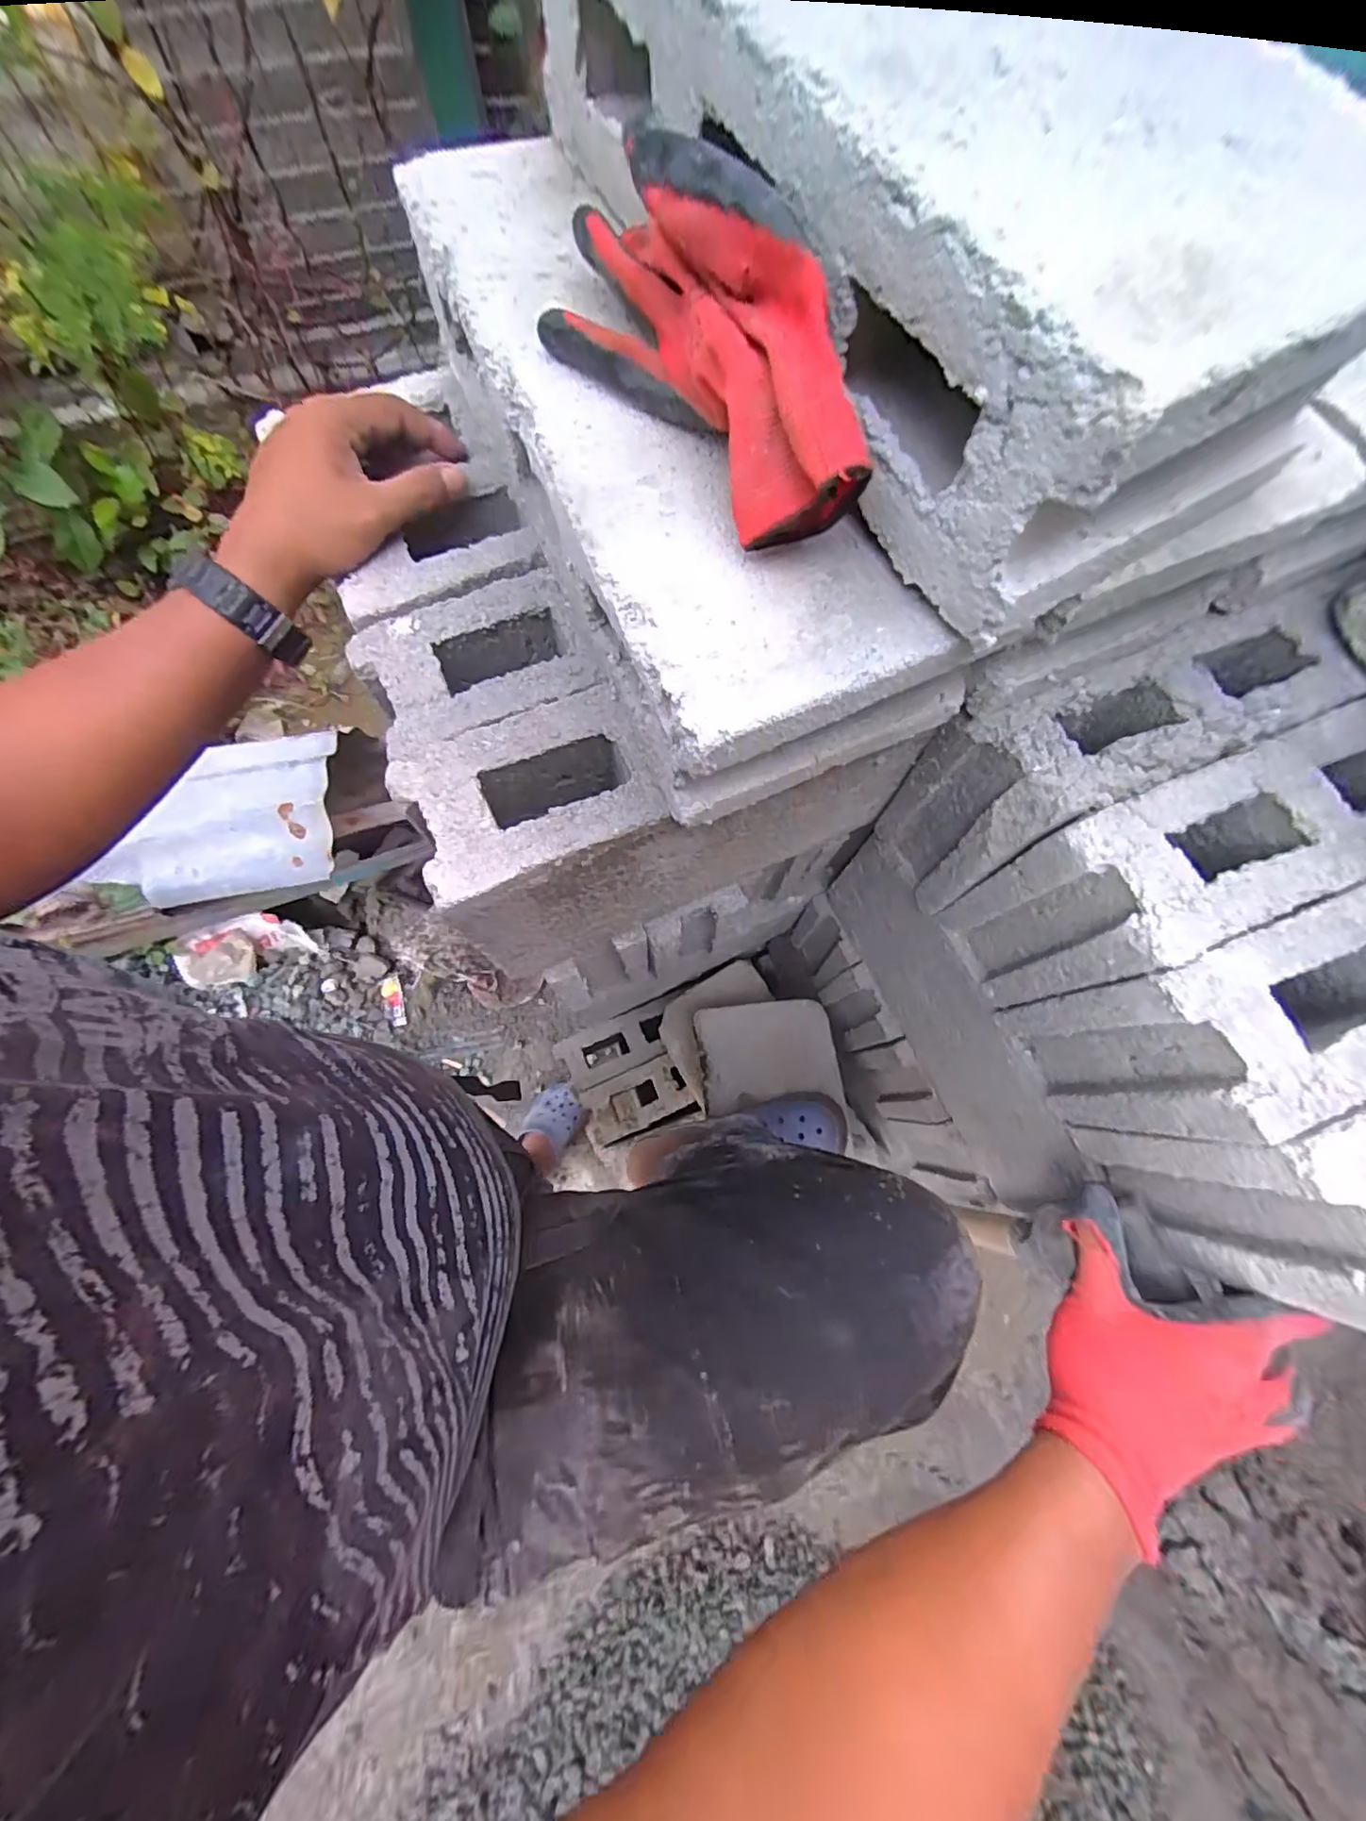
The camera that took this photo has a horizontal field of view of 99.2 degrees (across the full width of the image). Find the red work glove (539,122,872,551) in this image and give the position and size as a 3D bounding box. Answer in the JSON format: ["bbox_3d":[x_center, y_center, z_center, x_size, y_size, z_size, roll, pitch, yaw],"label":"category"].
[{"bbox_3d":[0.004,-0.240,0.240,0.056,0.072,0.209,-37,77,-13],"label":"red work glove"}]

